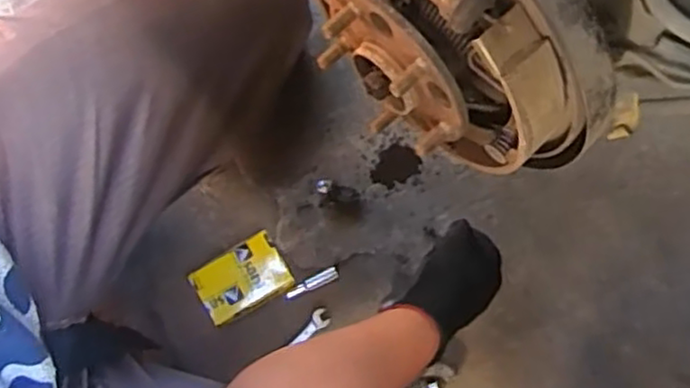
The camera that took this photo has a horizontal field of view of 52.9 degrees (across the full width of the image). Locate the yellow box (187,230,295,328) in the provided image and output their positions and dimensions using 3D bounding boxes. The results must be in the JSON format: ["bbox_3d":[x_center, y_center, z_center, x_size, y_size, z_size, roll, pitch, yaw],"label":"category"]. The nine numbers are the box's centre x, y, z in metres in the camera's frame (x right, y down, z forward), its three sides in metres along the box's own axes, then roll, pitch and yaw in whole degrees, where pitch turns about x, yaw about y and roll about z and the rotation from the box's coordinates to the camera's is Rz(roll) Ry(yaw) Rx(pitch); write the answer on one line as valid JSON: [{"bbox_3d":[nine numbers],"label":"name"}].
[{"bbox_3d":[-0.117,0.100,0.797,0.100,0.050,0.071,-29,79,-10],"label":"yellow box"}]

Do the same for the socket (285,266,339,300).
[{"bbox_3d":[-0.040,0.105,0.819,0.068,0.013,0.015,-23,78,-6],"label":"socket"}]

